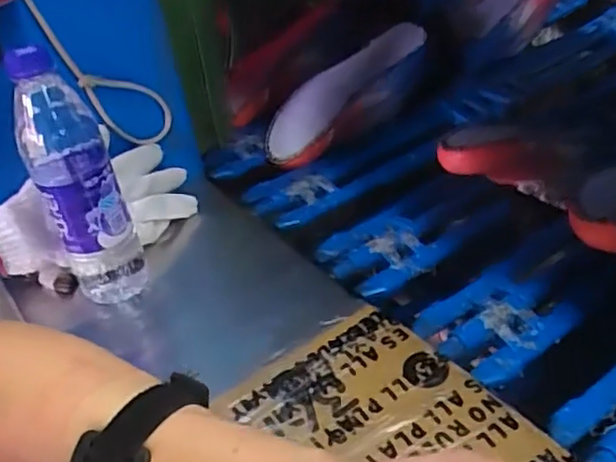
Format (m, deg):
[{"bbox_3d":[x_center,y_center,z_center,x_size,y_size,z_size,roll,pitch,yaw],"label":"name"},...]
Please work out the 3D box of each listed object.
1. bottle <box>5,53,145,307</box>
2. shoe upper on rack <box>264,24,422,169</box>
[{"bbox_3d":[-0.186,-0.035,0.532,0.060,0.217,0.053,-21,40,-17],"label":"bottle"},{"bbox_3d":[0.047,-0.162,0.795,0.231,0.067,0.065,-39,42,3],"label":"shoe upper on rack"}]

